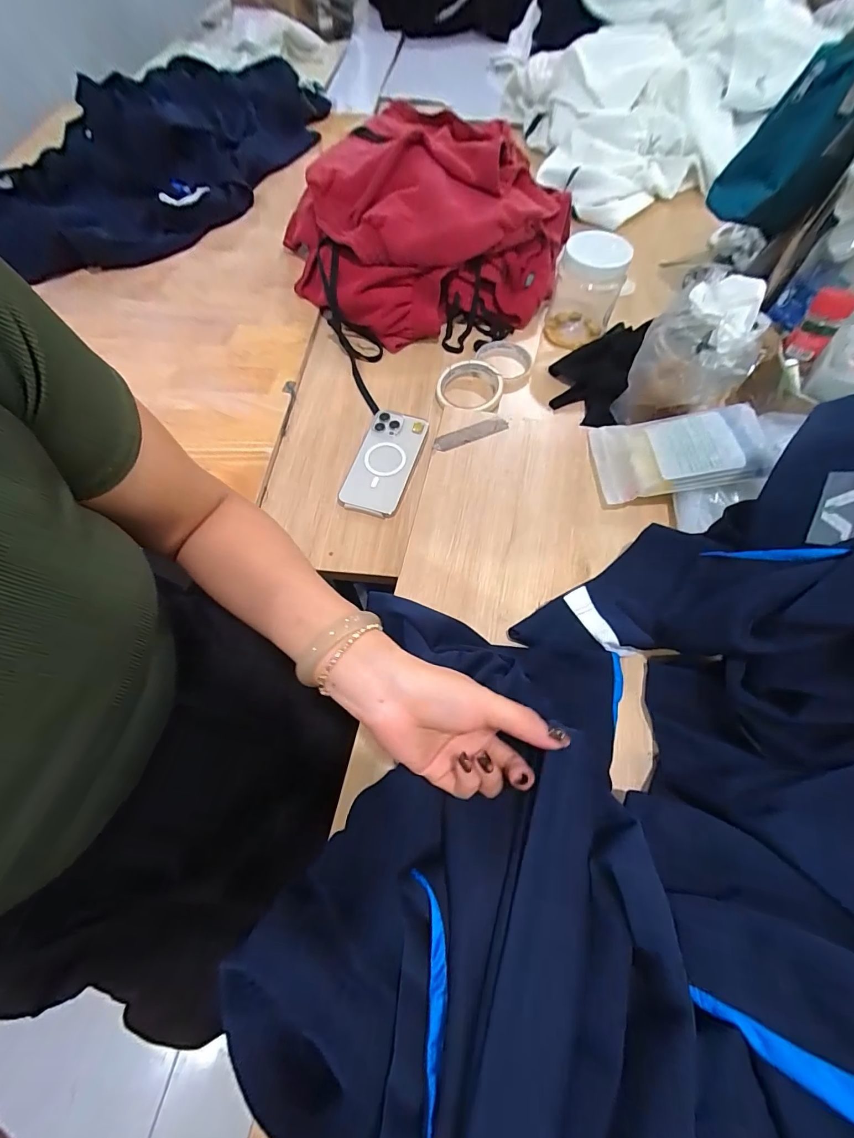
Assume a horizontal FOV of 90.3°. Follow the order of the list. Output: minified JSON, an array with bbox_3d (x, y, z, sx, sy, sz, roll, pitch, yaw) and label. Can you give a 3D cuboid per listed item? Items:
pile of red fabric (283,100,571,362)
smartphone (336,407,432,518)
[{"bbox_3d":[-0.020,-0.535,0.668,0.362,0.167,0.394,-39,70,-17],"label":"pile of red fabric"},{"bbox_3d":[-0.055,-0.144,0.562,0.077,0.018,0.158,16,65,8],"label":"smartphone"}]

